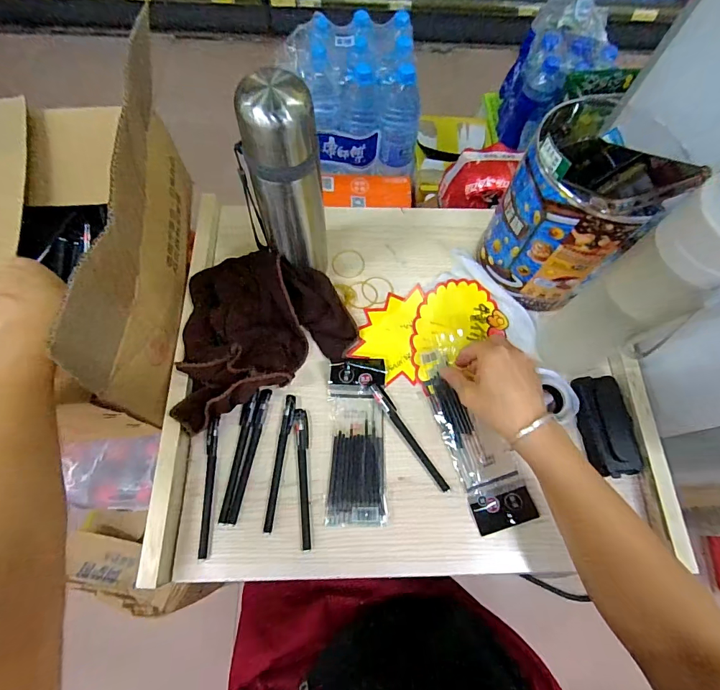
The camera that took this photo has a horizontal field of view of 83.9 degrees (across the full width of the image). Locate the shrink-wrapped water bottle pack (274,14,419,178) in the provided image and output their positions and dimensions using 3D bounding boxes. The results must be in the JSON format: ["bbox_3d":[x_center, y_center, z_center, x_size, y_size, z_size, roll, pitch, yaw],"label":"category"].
[{"bbox_3d":[-0.013,-0.547,0.900,0.273,0.226,0.212,-4,70,-3],"label":"shrink-wrapped water bottle pack"}]

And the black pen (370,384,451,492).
[{"bbox_3d":[0.055,0.100,0.444,0.016,0.010,0.135,-31,74,-12],"label":"black pen"}]

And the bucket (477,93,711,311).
[{"bbox_3d":[0.227,-0.134,0.433,0.123,0.201,0.119,1,70,-2],"label":"bucket"}]

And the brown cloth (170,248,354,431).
[{"bbox_3d":[-0.119,-0.019,0.453,0.213,0.065,0.152,-25,72,-10],"label":"brown cloth"}]

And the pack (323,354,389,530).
[{"bbox_3d":[-0.003,0.101,0.440,0.063,0.014,0.176,1,70,-1],"label":"pack"}]

